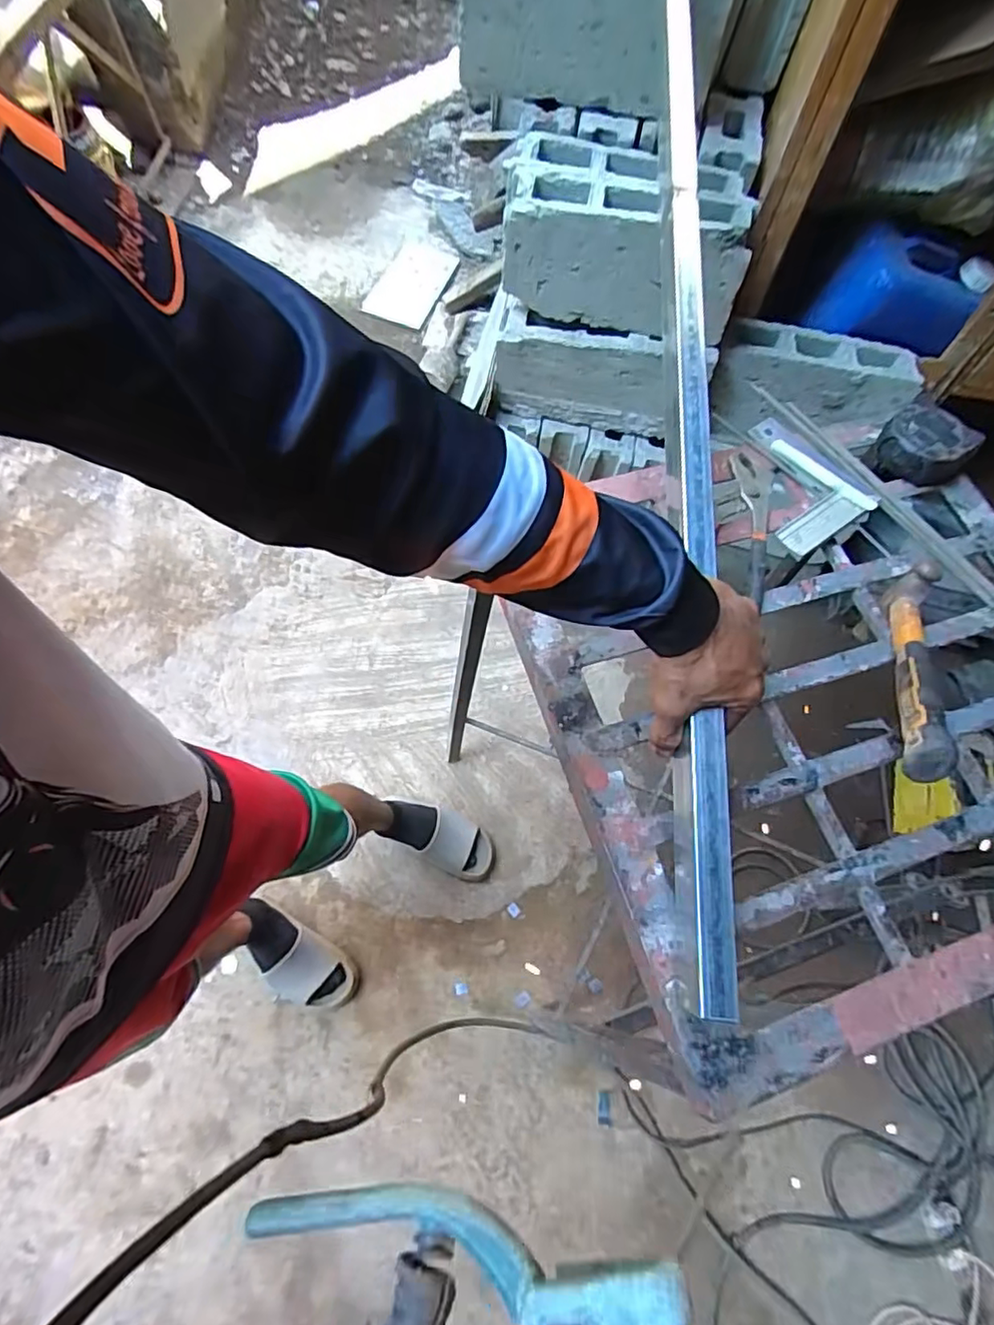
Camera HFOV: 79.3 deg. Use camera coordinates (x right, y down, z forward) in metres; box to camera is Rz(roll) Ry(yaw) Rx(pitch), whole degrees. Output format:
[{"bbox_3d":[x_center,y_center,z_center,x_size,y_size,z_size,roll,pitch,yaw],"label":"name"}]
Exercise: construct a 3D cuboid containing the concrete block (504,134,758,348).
[{"bbox_3d":[0.212,-0.721,1.027,0.388,0.183,0.205,6,67,-1],"label":"concrete block"}]

